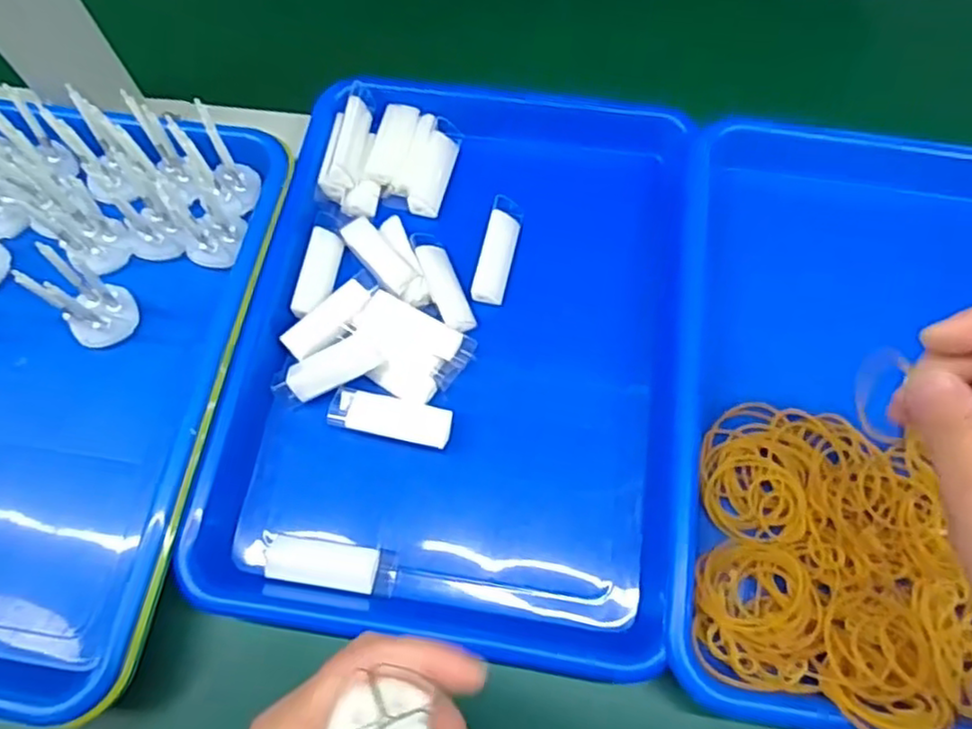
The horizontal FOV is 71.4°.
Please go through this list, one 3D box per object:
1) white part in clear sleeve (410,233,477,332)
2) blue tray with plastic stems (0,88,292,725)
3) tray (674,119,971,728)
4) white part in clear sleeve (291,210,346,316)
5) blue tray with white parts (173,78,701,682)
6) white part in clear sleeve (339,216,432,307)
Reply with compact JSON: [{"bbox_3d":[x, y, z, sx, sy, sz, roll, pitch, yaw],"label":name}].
[{"bbox_3d":[-0.025,-0.050,0.400,0.019,0.021,0.068,-20,68,-7],"label":"white part in clear sleeve"},{"bbox_3d":[-0.263,0.000,0.358,0.248,0.054,0.320,7,67,4],"label":"blue tray with plastic stems"},{"bbox_3d":[0.234,0.022,0.368,0.262,0.047,0.337,8,67,5],"label":"tray"},{"bbox_3d":[-0.099,-0.060,0.405,0.018,0.013,0.072,8,67,4],"label":"white part in clear sleeve"},{"bbox_3d":[-0.009,-0.027,0.393,0.237,0.041,0.350,8,67,5],"label":"blue tray with white parts"},{"bbox_3d":[-0.060,-0.061,0.399,0.019,0.012,0.070,-37,71,-14],"label":"white part in clear sleeve"}]

